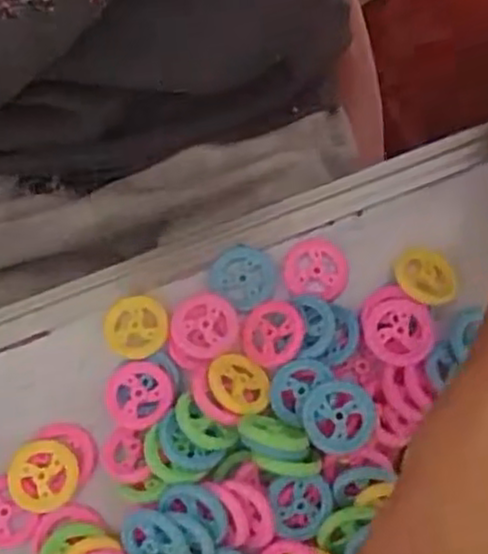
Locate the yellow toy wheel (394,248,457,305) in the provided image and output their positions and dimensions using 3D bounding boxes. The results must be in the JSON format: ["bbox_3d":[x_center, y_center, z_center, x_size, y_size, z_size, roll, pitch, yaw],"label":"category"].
[{"bbox_3d":[0.082,0.000,0.334,0.026,0.004,0.028,2,61,-3],"label":"yellow toy wheel"}]

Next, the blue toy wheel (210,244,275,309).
[{"bbox_3d":[0.000,-0.001,0.342,0.030,0.007,0.029,0,76,-1],"label":"blue toy wheel"}]

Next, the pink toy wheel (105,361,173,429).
[{"bbox_3d":[-0.047,0.051,0.322,0.030,0.008,0.028,0,76,-1],"label":"pink toy wheel"}]

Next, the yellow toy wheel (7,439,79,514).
[{"bbox_3d":[-0.086,0.086,0.317,0.029,0.006,0.029,0,76,-1],"label":"yellow toy wheel"}]

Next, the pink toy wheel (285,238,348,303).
[{"bbox_3d":[0.033,-0.004,0.340,0.028,0.007,0.029,0,76,-1],"label":"pink toy wheel"}]

